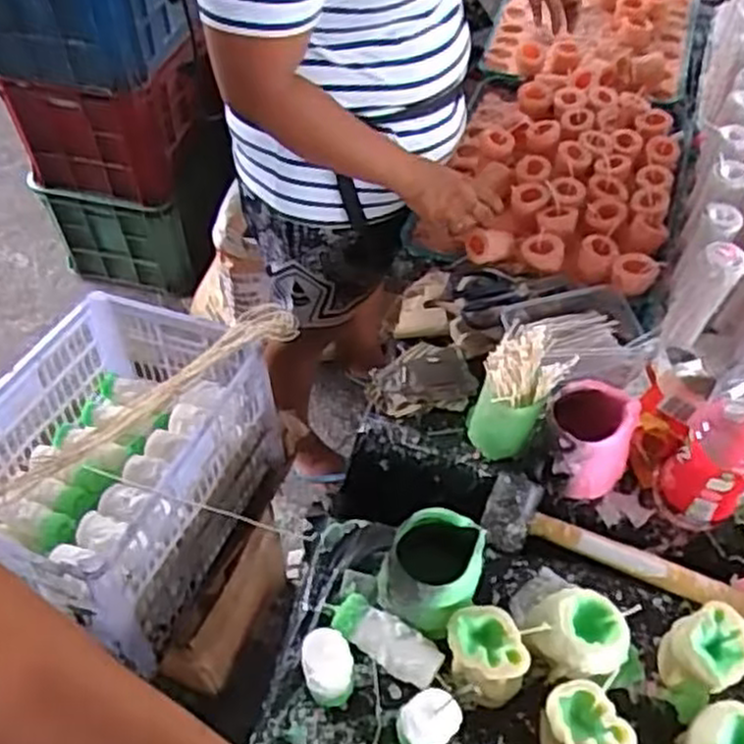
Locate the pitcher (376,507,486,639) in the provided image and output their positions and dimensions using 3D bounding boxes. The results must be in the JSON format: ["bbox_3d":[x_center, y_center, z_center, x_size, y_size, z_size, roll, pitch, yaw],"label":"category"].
[{"bbox_3d":[0.051,0.192,0.722,0.090,0.104,0.091,9,54,5],"label":"pitcher"}]

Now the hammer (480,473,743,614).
[{"bbox_3d":[0.258,0.181,0.782,0.290,0.036,0.065,17,55,11],"label":"hammer"}]

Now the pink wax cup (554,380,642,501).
[{"bbox_3d":[0.226,0.071,0.803,0.078,0.101,0.080,1,53,-1],"label":"pink wax cup"}]

